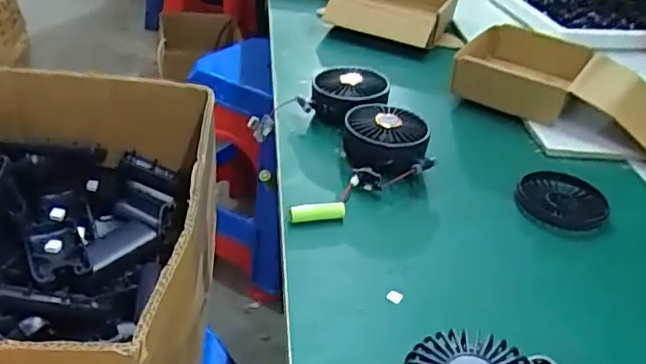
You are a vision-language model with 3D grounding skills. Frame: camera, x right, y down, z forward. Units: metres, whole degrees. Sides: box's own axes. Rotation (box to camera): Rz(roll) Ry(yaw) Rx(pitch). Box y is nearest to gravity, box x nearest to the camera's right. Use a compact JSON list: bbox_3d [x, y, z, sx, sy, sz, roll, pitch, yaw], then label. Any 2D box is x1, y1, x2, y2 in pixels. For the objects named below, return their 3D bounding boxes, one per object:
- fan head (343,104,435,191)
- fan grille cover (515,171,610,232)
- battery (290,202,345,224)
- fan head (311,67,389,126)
[{"bbox_3d":[0.064,-0.037,0.641,0.086,0.048,0.104,2,35,-9],"label":"fan head"},{"bbox_3d":[0.235,0.016,0.619,0.083,0.011,0.091,10,33,2],"label":"fan grille cover"},{"bbox_3d":[-0.005,0.027,0.560,0.050,0.014,0.015,-5,36,-20],"label":"battery"},{"bbox_3d":[0.029,-0.093,0.717,0.086,0.054,0.083,7,34,0],"label":"fan head"}]

